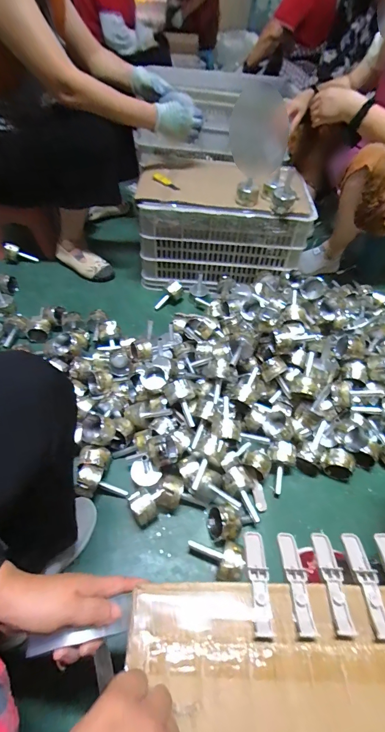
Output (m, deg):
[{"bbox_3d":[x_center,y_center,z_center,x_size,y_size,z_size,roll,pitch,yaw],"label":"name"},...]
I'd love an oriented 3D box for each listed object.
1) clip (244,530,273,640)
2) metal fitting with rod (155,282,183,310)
[{"bbox_3d":[0.070,0.227,0.350,0.020,0.008,0.098,4,38,-1],"label":"clip"},{"bbox_3d":[-0.079,-0.222,1.064,0.050,0.042,0.112,38,72,23],"label":"metal fitting with rod"}]

